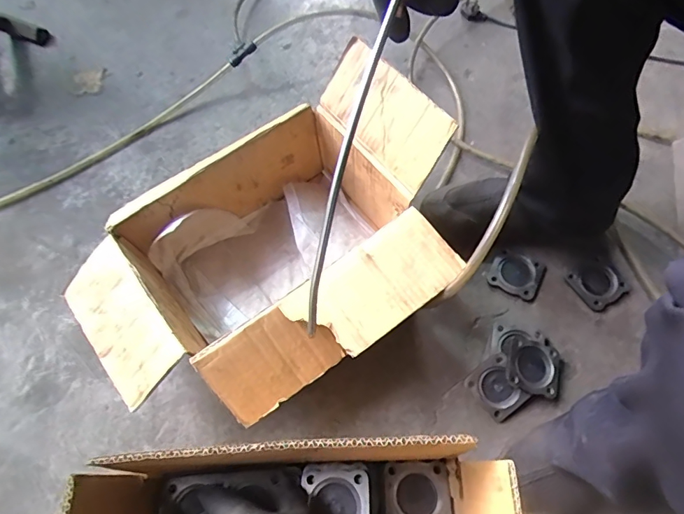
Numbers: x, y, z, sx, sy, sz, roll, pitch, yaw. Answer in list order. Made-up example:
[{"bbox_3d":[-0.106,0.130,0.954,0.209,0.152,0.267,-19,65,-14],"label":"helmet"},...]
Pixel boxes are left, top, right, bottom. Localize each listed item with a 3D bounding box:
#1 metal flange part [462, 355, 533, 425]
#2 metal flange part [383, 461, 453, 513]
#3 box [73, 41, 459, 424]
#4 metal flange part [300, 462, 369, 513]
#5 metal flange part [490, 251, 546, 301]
[{"bbox_3d":[0.204,0.172,0.577,0.061,0.016,0.068,-42,72,4],"label":"metal flange part"},{"bbox_3d":[0.080,0.252,0.464,0.066,0.009,0.065,-4,66,3],"label":"metal flange part"},{"bbox_3d":[-0.094,-0.011,0.572,0.467,0.230,0.368,-36,69,-11],"label":"box"},{"bbox_3d":[-0.007,0.245,0.436,0.066,0.011,0.071,-1,66,4],"label":"metal flange part"},{"bbox_3d":[0.255,0.025,0.645,0.067,0.012,0.059,26,71,15],"label":"metal flange part"}]

